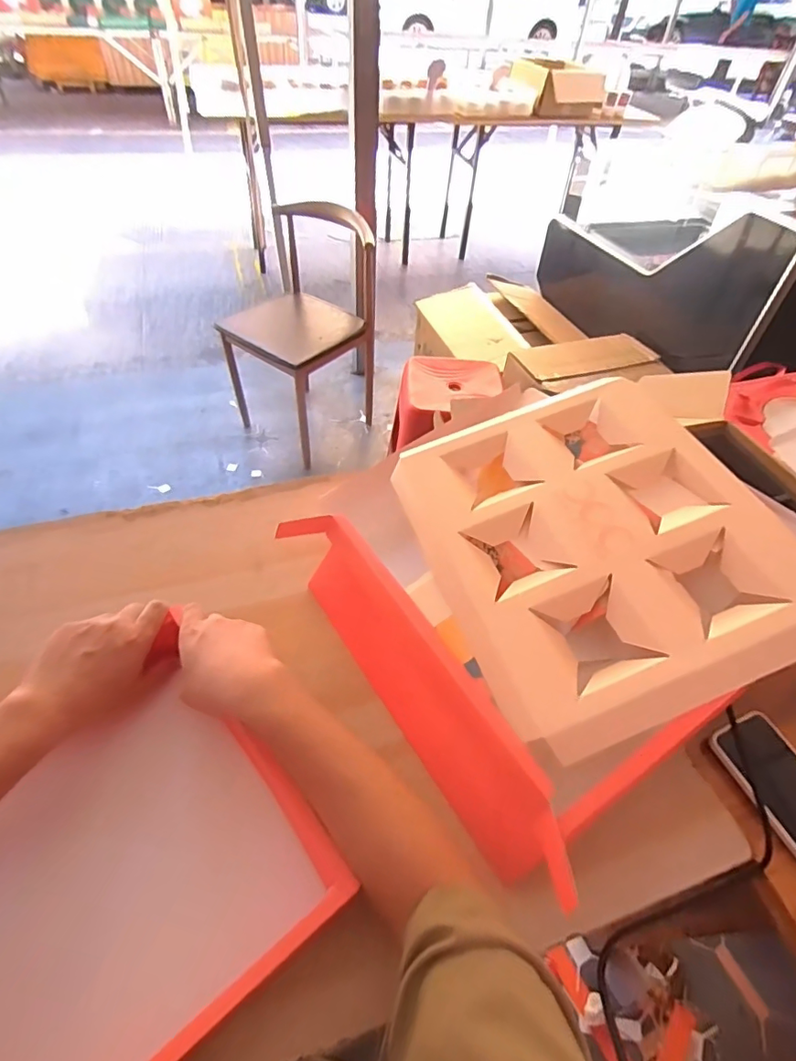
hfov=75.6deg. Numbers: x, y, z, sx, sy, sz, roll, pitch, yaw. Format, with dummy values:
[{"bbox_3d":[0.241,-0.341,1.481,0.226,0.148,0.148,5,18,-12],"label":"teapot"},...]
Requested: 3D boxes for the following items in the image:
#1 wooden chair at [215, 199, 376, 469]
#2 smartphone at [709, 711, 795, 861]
[{"bbox_3d":[-0.319,-0.615,1.606,0.383,0.623,0.400,31,54,21],"label":"wooden chair"},{"bbox_3d":[0.387,0.257,0.497,0.089,0.016,0.152,-18,53,-19],"label":"smartphone"}]

